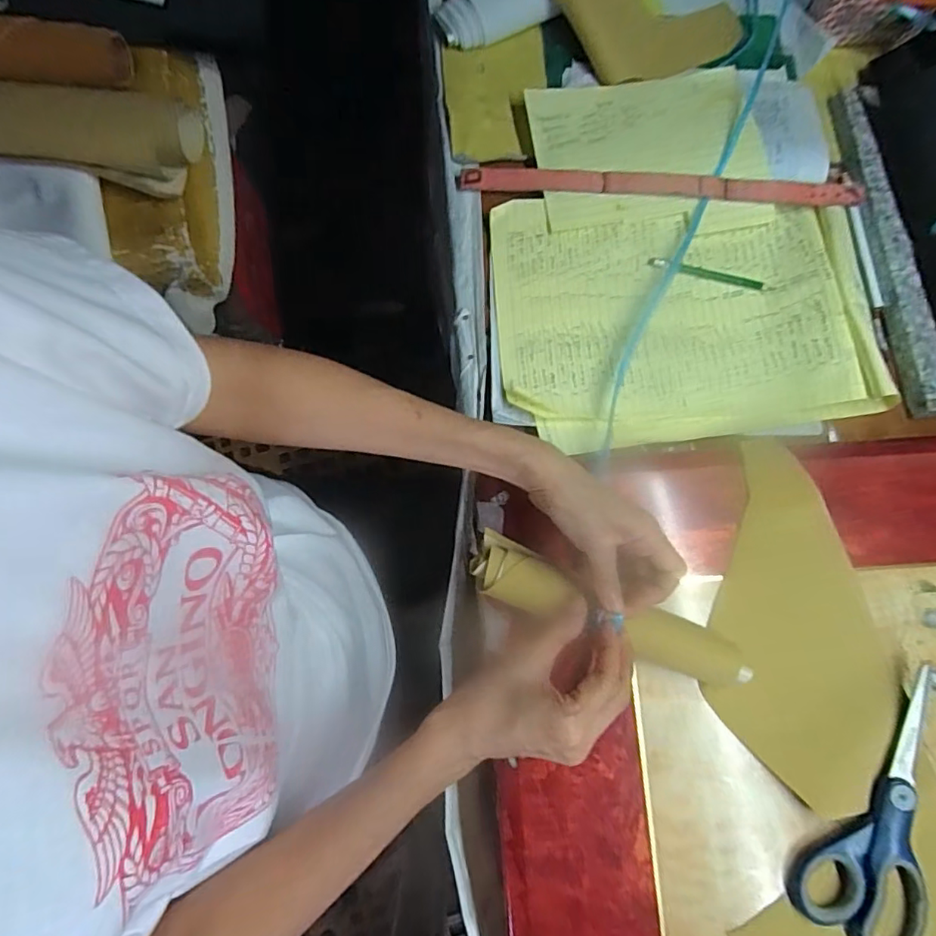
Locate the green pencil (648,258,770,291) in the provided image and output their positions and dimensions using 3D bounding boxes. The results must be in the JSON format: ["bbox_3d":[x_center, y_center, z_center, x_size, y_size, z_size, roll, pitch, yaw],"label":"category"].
[{"bbox_3d":[0.227,-0.183,0.509,0.114,0.006,0.010,10,82,3],"label":"green pencil"}]

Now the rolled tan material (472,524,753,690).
[{"bbox_3d":[0.099,0.103,0.391,0.200,0.027,0.043,22,76,2],"label":"rolled tan material"}]

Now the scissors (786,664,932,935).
[{"bbox_3d":[0.299,0.236,0.371,0.075,0.024,0.187,36,78,7],"label":"scissors"}]

